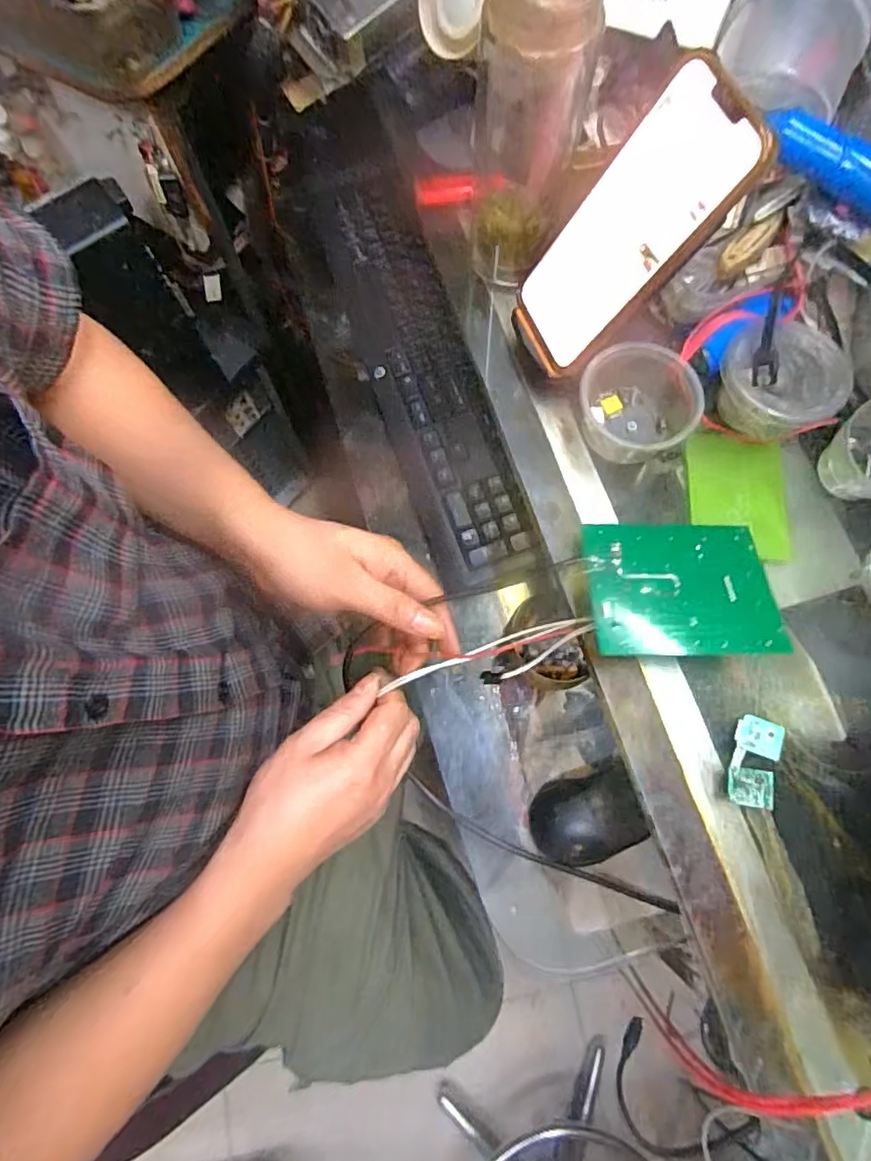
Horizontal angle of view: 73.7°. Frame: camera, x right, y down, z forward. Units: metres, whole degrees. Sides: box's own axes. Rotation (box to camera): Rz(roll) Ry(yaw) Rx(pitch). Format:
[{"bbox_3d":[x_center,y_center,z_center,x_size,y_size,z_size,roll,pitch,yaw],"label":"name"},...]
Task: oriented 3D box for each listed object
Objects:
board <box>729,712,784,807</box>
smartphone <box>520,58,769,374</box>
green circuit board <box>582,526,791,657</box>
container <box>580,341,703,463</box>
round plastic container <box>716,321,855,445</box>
[{"bbox_3d":[0.187,0.106,0.341,0.025,0.004,0.052,14,69,22],"label":"board"},{"bbox_3d":[0.113,-0.203,0.351,0.018,0.167,0.078,-10,71,-36],"label":"smartphone"},{"bbox_3d":[0.151,0.004,0.359,0.111,0.006,0.090,0,60,-2],"label":"green circuit board"},{"bbox_3d":[0.137,-0.119,0.396,0.066,0.046,0.070,0,74,0],"label":"container"},{"bbox_3d":[0.232,-0.133,0.394,0.067,0.049,0.066,0,74,0],"label":"round plastic container"}]

